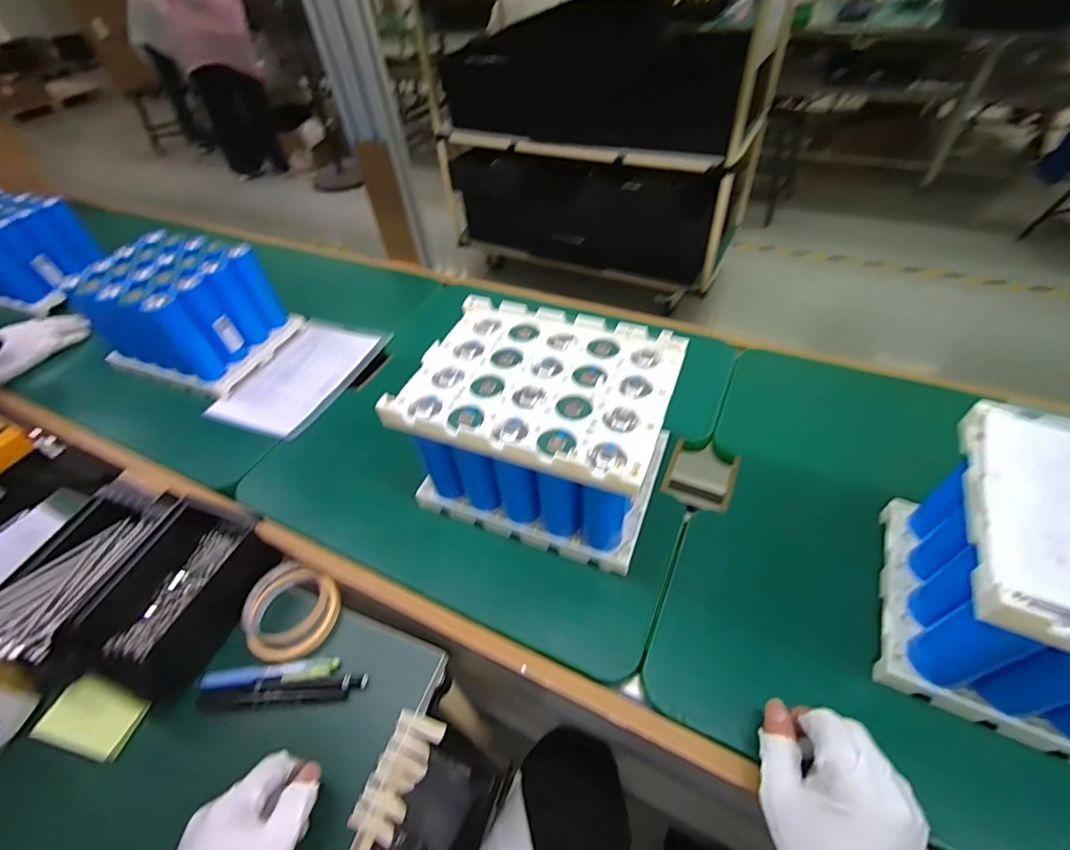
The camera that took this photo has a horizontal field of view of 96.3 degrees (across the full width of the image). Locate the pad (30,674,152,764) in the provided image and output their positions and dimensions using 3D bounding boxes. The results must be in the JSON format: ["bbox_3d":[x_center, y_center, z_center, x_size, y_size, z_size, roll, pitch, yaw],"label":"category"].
[{"bbox_3d":[-0.415,0.274,0.450,0.090,0.013,0.055,8,49,12],"label":"pad"}]

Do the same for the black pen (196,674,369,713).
[{"bbox_3d":[-0.240,0.254,0.451,0.160,0.012,0.017,-7,48,0],"label":"black pen"}]

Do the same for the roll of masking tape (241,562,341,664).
[{"bbox_3d":[-0.255,0.192,0.495,0.095,0.026,0.088,18,52,20],"label":"roll of masking tape"}]

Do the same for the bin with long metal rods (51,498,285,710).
[{"bbox_3d":[-0.360,0.172,0.493,0.115,0.066,0.188,14,51,17],"label":"bin with long metal rods"}]

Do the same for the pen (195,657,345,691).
[{"bbox_3d":[-0.257,0.241,0.463,0.133,0.014,0.019,-7,48,-1],"label":"pen"}]

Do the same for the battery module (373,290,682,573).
[{"bbox_3d":[0.009,0.004,0.490,0.229,0.152,0.180,15,51,18],"label":"battery module"}]

